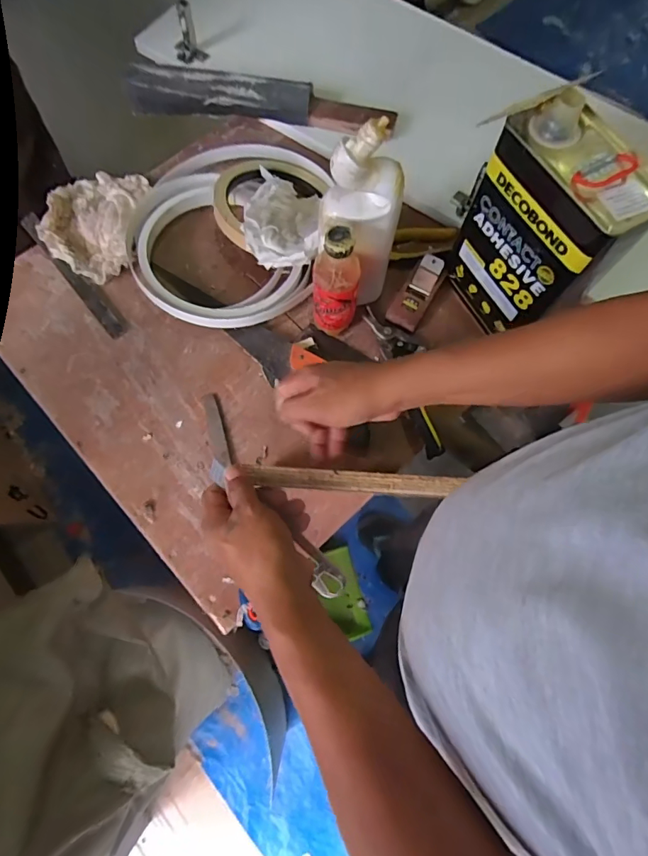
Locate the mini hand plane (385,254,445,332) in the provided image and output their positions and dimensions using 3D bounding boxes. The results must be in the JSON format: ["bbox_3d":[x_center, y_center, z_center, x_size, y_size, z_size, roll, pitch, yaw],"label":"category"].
[{"bbox_3d":[0.131,-0.191,0.648,0.042,0.016,0.105,30,90,7],"label":"mini hand plane"}]

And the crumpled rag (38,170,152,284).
[{"bbox_3d":[-0.335,-0.297,0.674,0.131,0.038,0.169,8,73,1],"label":"crumpled rag"}]

